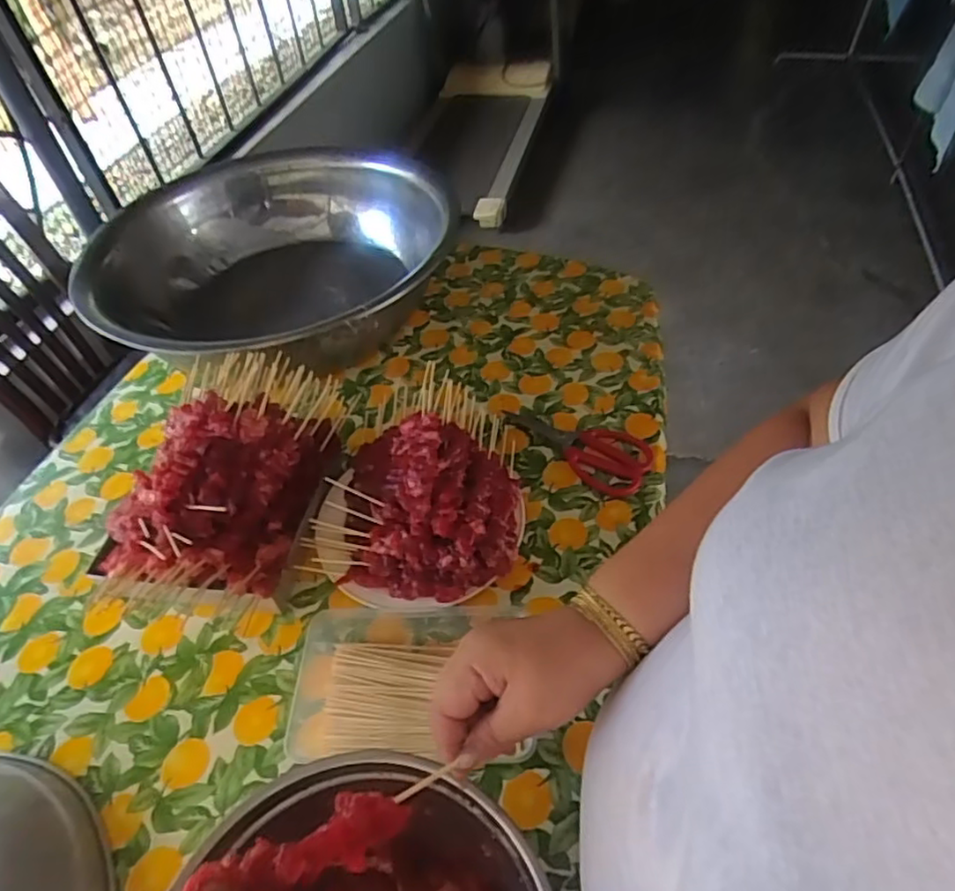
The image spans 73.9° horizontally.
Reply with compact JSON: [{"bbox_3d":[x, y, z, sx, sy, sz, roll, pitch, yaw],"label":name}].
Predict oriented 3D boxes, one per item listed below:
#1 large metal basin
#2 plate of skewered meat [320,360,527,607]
[{"bbox_3d":[-0.333,-0.290,1.078,0.554,0.176,0.600,-3,48,3],"label":"large metal basin"},{"bbox_3d":[-0.066,0.038,0.776,0.235,0.128,0.308,2,49,7],"label":"plate of skewered meat"}]

